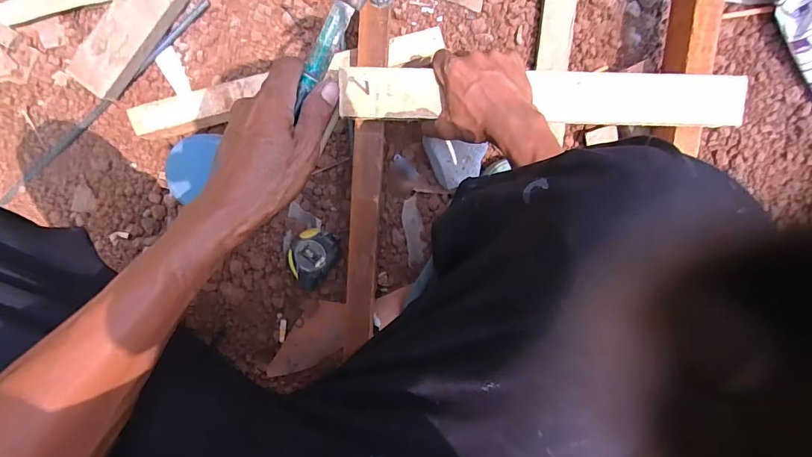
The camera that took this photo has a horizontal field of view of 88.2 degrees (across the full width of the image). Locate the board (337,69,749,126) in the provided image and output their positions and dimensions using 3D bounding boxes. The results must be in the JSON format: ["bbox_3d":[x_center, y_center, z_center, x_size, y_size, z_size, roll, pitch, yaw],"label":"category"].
[{"bbox_3d":[0.152,-0.149,0.475,0.448,0.016,0.057,1,100,0],"label":"board"}]

